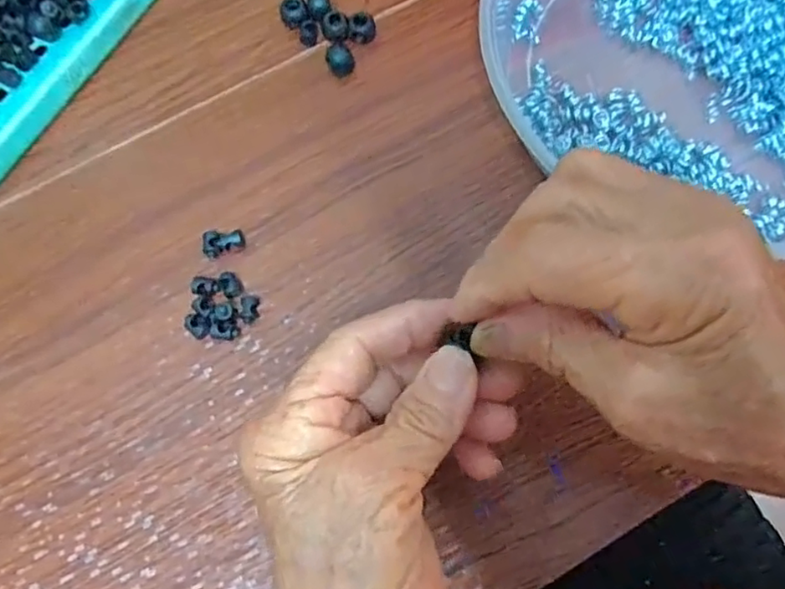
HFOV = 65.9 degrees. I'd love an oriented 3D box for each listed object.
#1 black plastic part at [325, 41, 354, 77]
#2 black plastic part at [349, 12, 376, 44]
[{"bbox_3d":[-0.028,-0.128,0.328,0.014,0.014,0.013,0,74,0],"label":"black plastic part"},{"bbox_3d":[-0.016,-0.146,0.333,0.014,0.013,0.013,0,74,0],"label":"black plastic part"}]

